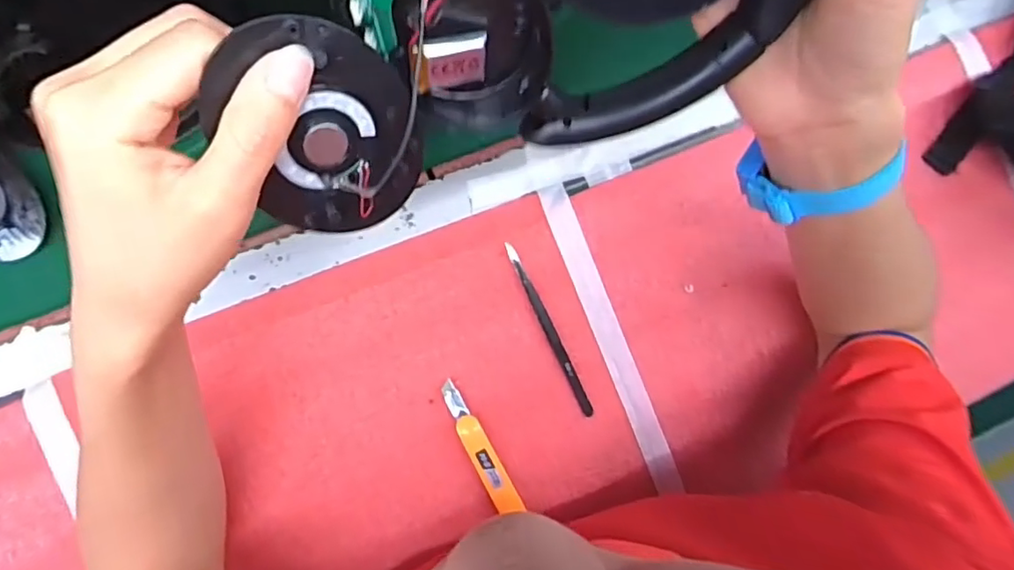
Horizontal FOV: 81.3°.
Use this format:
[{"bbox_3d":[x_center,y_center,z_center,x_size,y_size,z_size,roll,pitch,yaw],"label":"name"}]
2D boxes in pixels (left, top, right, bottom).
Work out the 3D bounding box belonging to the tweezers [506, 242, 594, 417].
[{"bbox_3d":[0.031,0.033,0.418,0.007,0.012,0.134,-26,93,-5],"label":"tweezers"}]

